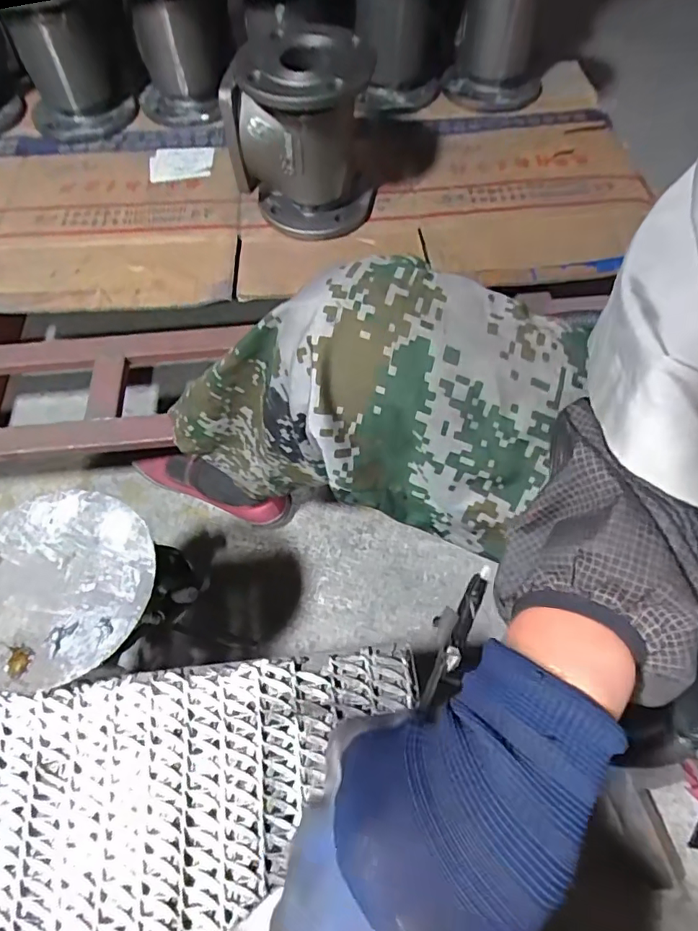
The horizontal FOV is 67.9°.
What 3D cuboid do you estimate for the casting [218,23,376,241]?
[{"bbox_3d":[-0.062,-0.444,0.711,0.210,0.248,0.138,-10,62,-4],"label":"casting"}]

